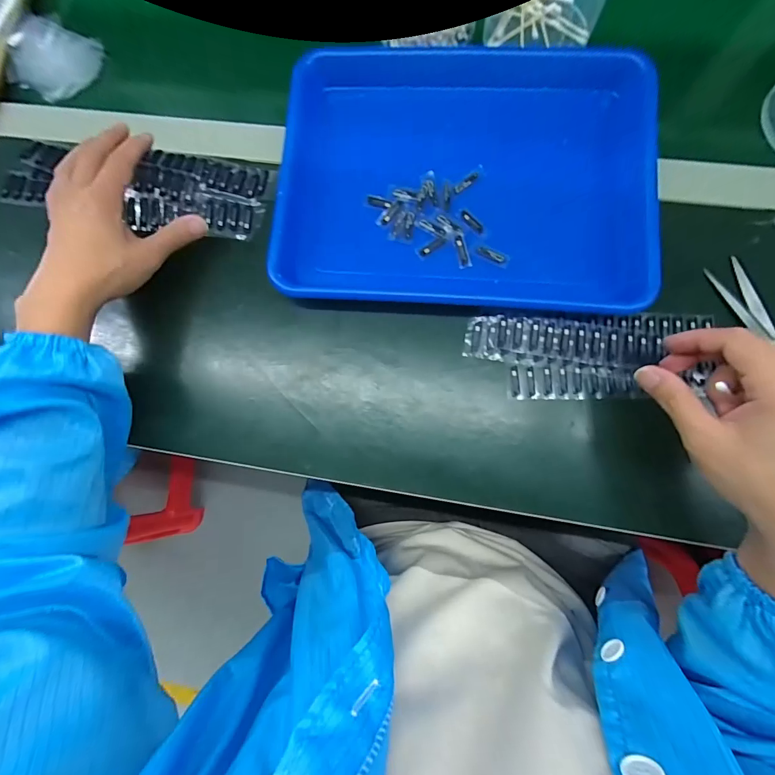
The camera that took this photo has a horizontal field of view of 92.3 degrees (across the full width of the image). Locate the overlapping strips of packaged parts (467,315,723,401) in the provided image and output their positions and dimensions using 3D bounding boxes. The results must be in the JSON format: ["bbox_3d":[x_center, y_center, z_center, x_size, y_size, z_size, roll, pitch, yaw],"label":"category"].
[{"bbox_3d":[0.172,-0.028,0.326,0.197,0.007,0.073,-1,83,4],"label":"overlapping strips of packaged parts"}]

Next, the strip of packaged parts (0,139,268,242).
[{"bbox_3d":[-0.264,-0.205,0.381,0.281,0.019,0.078,9,84,6],"label":"strip of packaged parts"}]

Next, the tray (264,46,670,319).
[{"bbox_3d":[0.068,-0.202,0.341,0.324,0.031,0.250,4,83,4],"label":"tray"}]

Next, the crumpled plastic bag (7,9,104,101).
[{"bbox_3d":[-0.377,-0.369,0.417,0.105,0.009,0.086,31,86,7],"label":"crumpled plastic bag"}]

